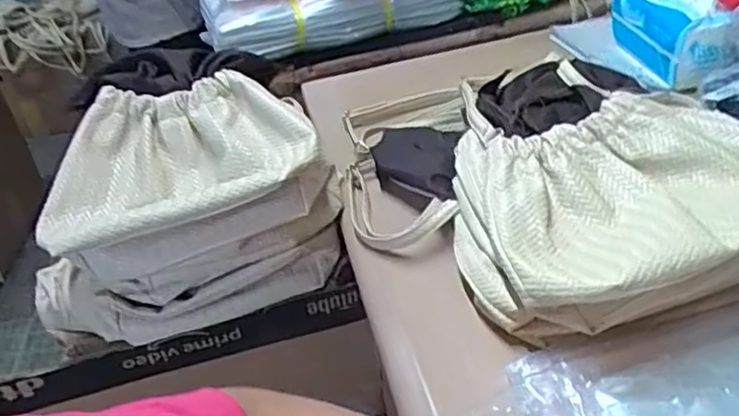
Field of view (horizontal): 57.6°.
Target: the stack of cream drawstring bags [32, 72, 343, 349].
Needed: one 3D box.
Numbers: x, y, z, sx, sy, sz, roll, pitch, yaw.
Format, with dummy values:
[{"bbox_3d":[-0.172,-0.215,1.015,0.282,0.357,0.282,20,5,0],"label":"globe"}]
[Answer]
[{"bbox_3d":[-0.192,0.011,0.804,0.308,0.255,0.192,-7,34,0],"label":"stack of cream drawstring bags"}]

